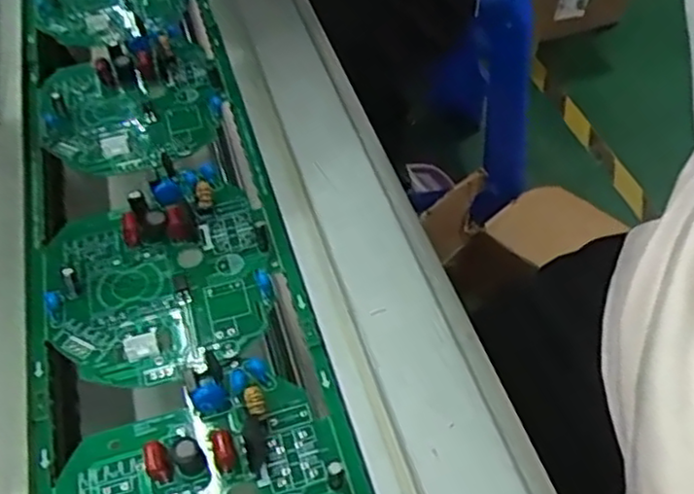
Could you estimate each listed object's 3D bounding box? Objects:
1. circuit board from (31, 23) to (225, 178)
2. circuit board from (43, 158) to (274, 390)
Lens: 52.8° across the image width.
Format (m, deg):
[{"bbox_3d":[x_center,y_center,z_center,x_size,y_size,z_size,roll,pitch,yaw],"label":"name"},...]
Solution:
[{"bbox_3d":[-0.098,-0.067,0.318,0.082,0.014,0.082,-28,55,-16],"label":"circuit board"},{"bbox_3d":[-0.068,0.008,0.254,0.080,0.014,0.083,-26,55,-14],"label":"circuit board"}]

